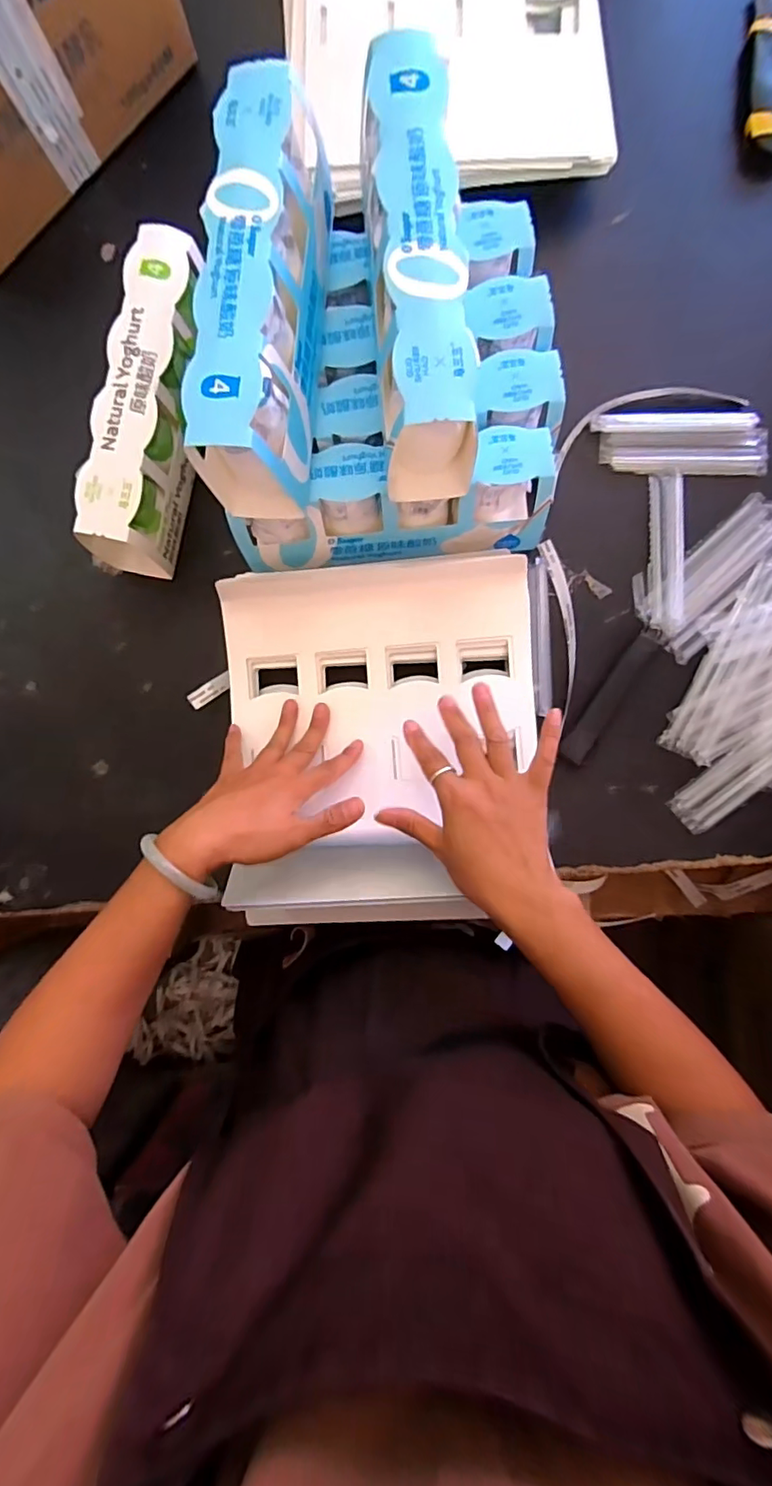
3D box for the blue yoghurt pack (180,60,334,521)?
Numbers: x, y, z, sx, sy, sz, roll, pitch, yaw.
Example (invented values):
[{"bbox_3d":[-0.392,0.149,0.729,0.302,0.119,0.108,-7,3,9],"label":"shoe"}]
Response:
[{"bbox_3d":[-0.090,-0.319,0.405,0.071,0.106,0.266,4,88,2],"label":"blue yoghurt pack"}]

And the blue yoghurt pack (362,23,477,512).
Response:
[{"bbox_3d":[0.022,-0.318,0.393,0.060,0.091,0.298,-5,87,2],"label":"blue yoghurt pack"}]

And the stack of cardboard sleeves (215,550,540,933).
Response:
[{"bbox_3d":[-0.003,0.000,0.496,0.278,0.041,0.325,-3,87,2],"label":"stack of cardboard sleeves"}]

